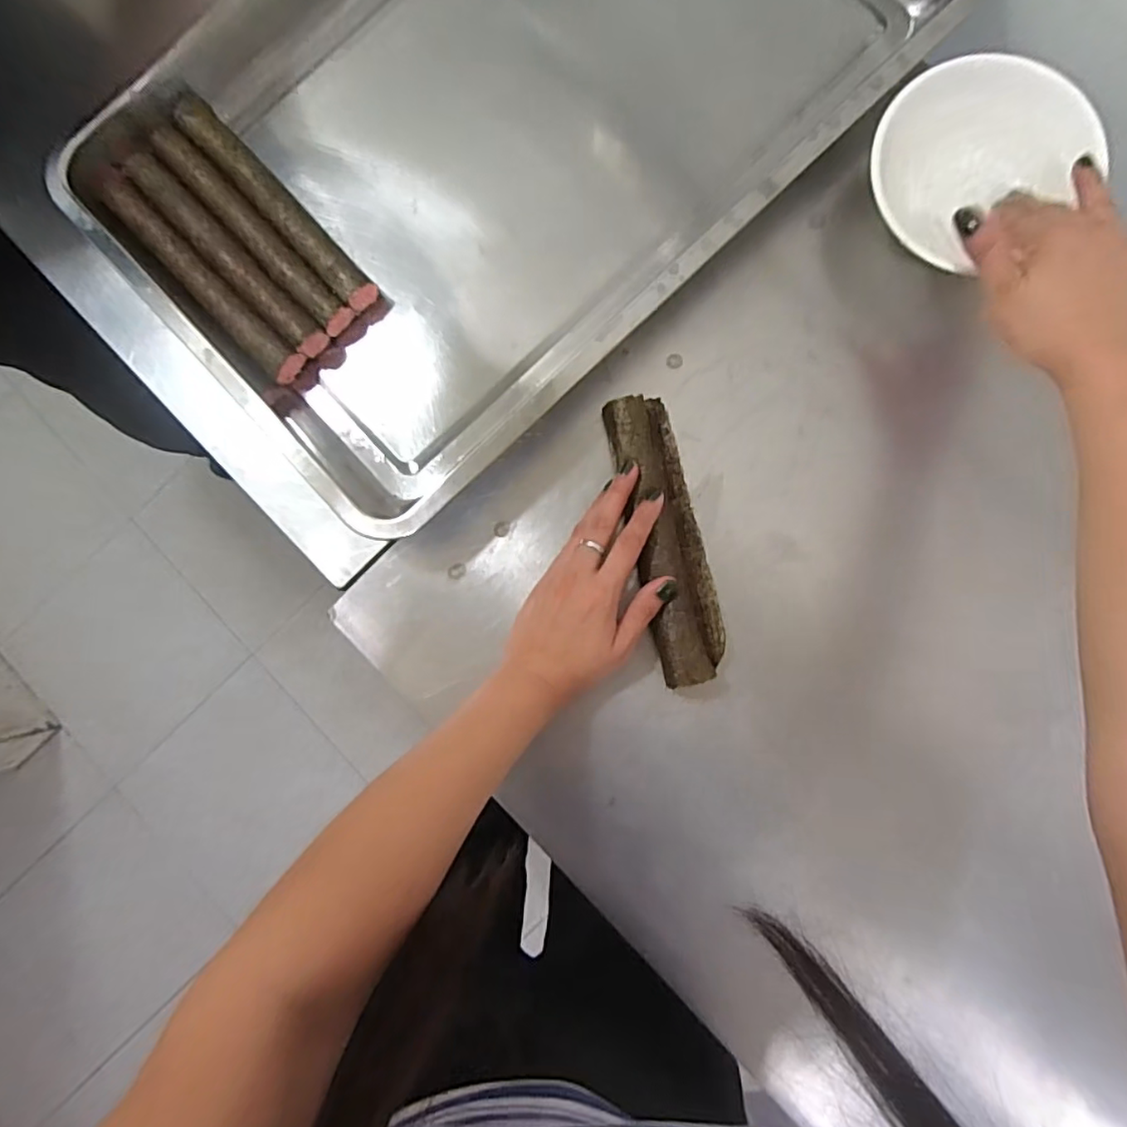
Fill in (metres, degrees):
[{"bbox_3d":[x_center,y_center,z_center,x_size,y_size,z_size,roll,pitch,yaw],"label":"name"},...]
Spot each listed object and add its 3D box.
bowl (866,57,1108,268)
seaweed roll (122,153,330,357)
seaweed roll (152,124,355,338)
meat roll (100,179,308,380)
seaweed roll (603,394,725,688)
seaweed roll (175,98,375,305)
[{"bbox_3d":[0.271,-0.268,0.416,0.135,0.074,0.114,-30,84,1],"label":"bowl"},{"bbox_3d":[-0.251,-0.229,0.460,0.028,0.020,0.196,-44,85,-1],"label":"seaweed roll"},{"bbox_3d":[-0.233,-0.247,0.460,0.024,0.027,0.193,-44,85,-1],"label":"seaweed roll"},{"bbox_3d":[-0.270,-0.210,0.461,0.196,0.024,0.028,45,89,5],"label":"meat roll"},{"bbox_3d":[0.075,-0.019,0.438,0.050,0.030,0.202,-12,85,3],"label":"seaweed roll"},{"bbox_3d":[-0.212,-0.268,0.460,0.028,0.030,0.194,-42,85,0],"label":"seaweed roll"}]

